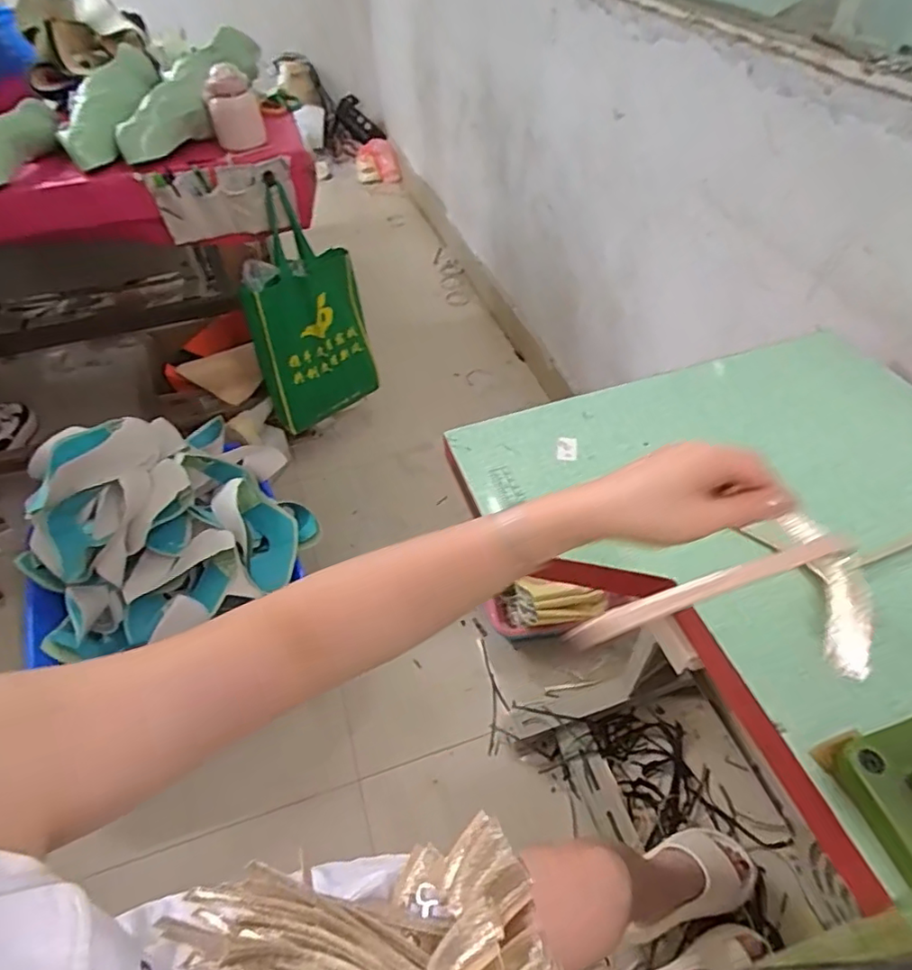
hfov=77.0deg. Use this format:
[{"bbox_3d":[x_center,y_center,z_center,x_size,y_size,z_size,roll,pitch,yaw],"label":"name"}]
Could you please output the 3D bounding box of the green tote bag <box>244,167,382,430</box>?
[{"bbox_3d":[-0.363,-0.401,1.405,0.276,0.510,0.139,-30,54,-22],"label":"green tote bag"}]

